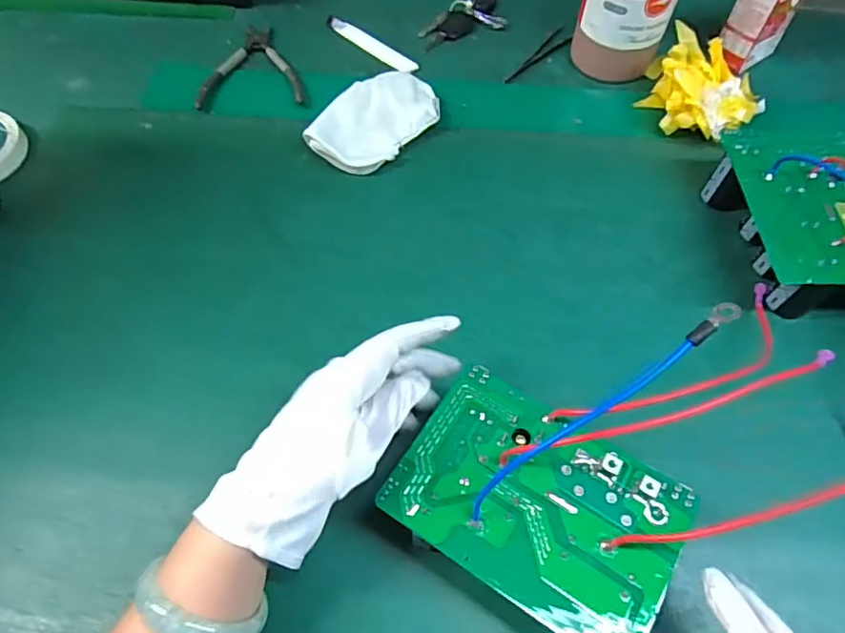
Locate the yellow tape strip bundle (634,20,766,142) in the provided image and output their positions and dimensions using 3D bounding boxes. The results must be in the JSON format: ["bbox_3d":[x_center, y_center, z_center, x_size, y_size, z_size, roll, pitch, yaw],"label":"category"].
[{"bbox_3d":[0.267,-0.221,0.537,0.118,0.061,0.084,37,66,18],"label":"yellow tape strip bundle"}]

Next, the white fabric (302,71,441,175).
[{"bbox_3d":[-0.047,-0.189,0.536,0.084,0.020,0.126,37,66,18],"label":"white fabric"}]

